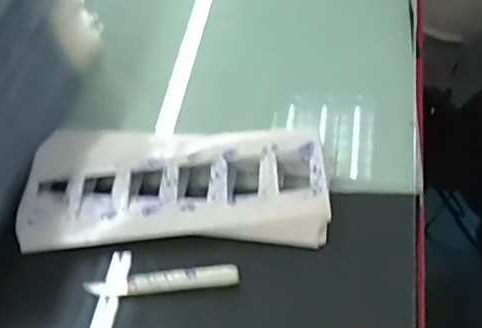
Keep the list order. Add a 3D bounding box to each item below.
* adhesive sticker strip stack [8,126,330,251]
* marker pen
[{"bbox_3d":[-0.055,0.010,0.434,0.236,0.016,0.112,-1,53,9],"label":"adhesive sticker strip stack"},{"bbox_3d":[-0.055,0.081,0.396,0.106,0.010,0.014,-7,52,5],"label":"marker pen"}]

